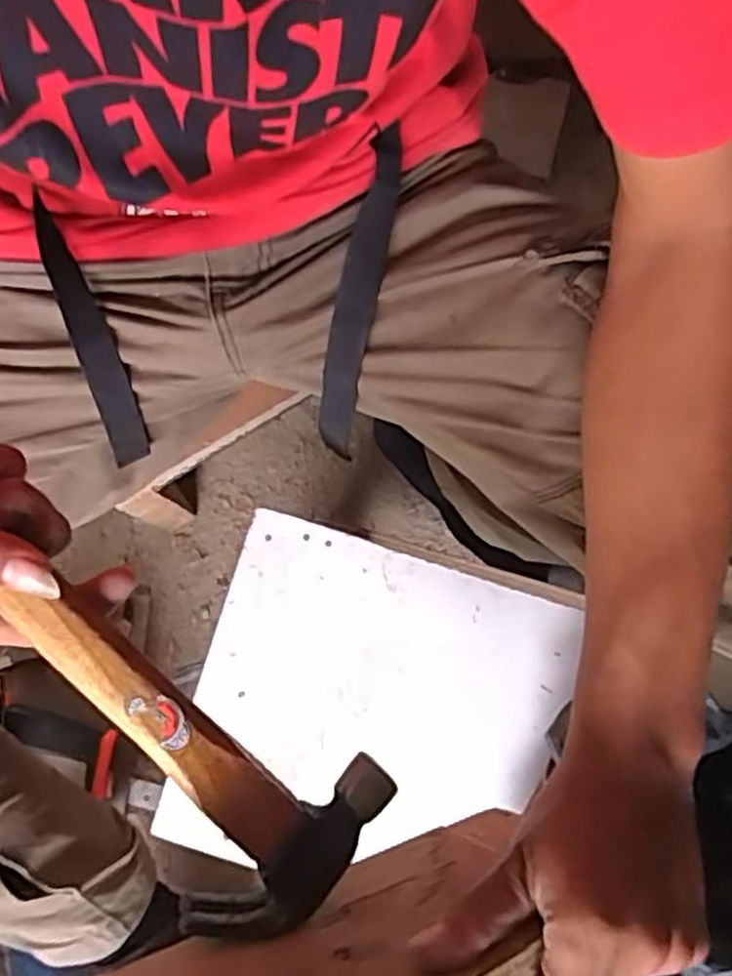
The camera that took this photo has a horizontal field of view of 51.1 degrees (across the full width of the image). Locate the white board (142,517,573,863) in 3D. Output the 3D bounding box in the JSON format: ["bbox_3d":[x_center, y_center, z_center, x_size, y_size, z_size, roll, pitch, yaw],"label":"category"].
[{"bbox_3d":[0.005,0.151,0.511,0.232,0.010,0.217,16,79,2],"label":"white board"}]

